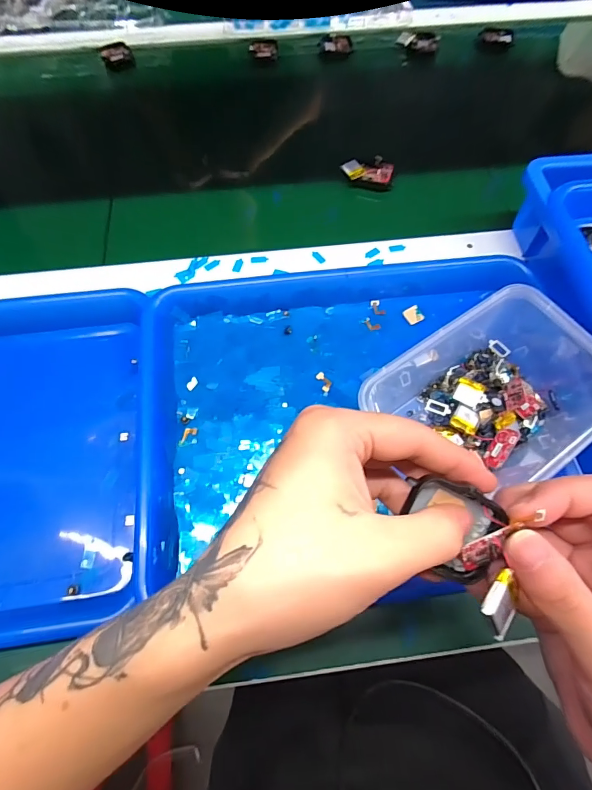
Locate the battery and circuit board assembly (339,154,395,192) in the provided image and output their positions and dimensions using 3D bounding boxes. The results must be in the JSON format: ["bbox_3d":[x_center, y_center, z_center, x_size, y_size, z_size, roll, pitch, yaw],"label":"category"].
[{"bbox_3d":[0.077,-0.240,0.430,0.053,0.016,0.036,7,66,3],"label":"battery and circuit board assembly"}]

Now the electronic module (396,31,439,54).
[{"bbox_3d":[0.165,-0.478,0.541,0.054,0.013,0.022,15,66,7],"label":"electronic module"}]

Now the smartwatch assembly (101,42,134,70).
[{"bbox_3d":[-0.237,-0.450,0.530,0.037,0.013,0.040,-21,68,-9],"label":"smartwatch assembly"}]

